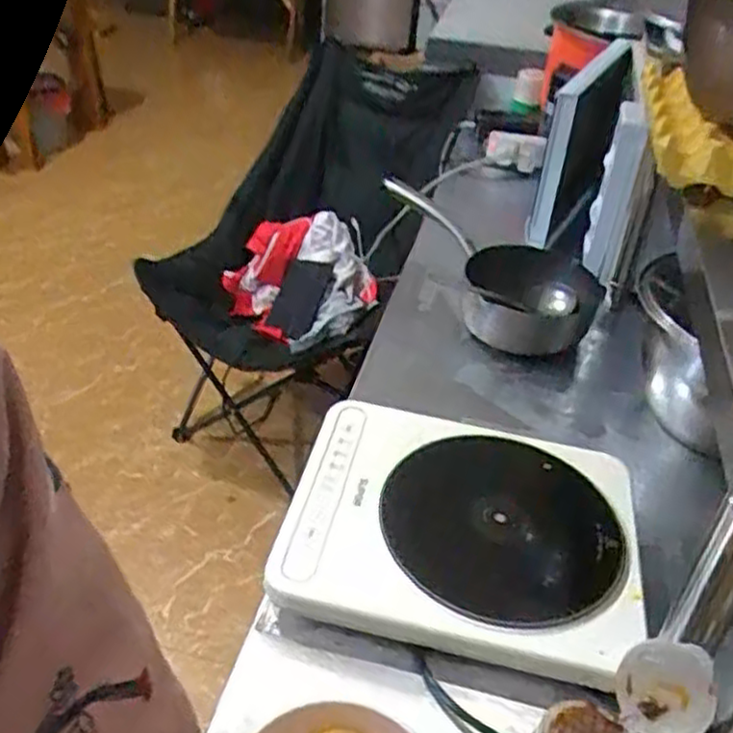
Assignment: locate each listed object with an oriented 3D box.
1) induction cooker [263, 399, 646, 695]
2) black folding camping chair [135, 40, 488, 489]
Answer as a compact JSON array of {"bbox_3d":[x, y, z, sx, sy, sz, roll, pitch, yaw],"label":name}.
[{"bbox_3d":[0.087,0.152,0.698,0.319,0.045,0.259,14,38,11],"label":"induction cooker"},{"bbox_3d":[-0.115,-0.246,1.829,0.606,0.759,0.739,29,43,27],"label":"black folding camping chair"}]

